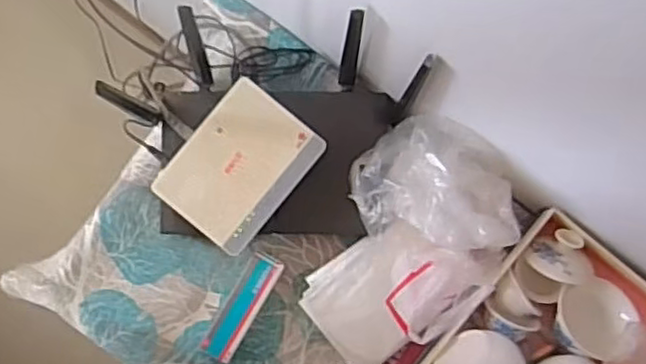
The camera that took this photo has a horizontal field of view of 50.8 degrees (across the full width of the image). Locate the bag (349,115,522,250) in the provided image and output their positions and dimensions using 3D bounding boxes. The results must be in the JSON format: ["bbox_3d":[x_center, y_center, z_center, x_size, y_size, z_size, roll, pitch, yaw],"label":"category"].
[{"bbox_3d":[0.107,0.002,0.640,0.153,0.087,0.115,15,82,1],"label":"bag"}]

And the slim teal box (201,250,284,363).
[{"bbox_3d":[-0.078,0.123,0.671,0.032,0.021,0.109,31,82,3],"label":"slim teal box"}]

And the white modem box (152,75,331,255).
[{"bbox_3d":[-0.081,-0.016,0.645,0.102,0.024,0.140,41,83,4],"label":"white modem box"}]

